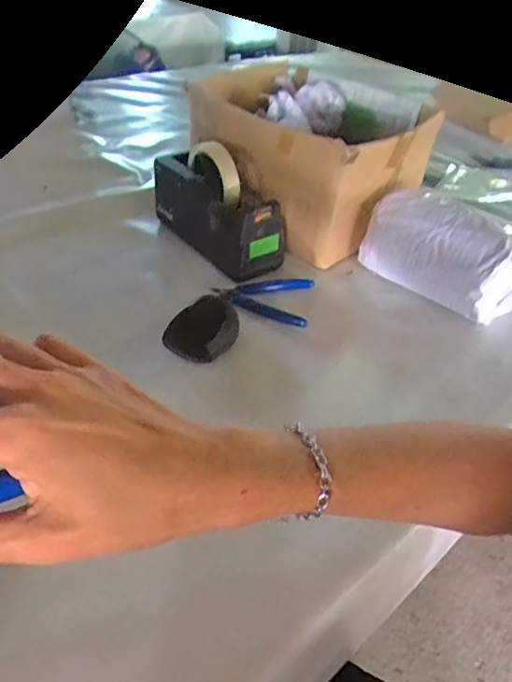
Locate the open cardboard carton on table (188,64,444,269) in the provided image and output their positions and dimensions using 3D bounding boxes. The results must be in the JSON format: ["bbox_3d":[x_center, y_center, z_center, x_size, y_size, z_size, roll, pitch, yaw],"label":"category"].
[{"bbox_3d":[0.070,-0.266,0.771,0.260,0.173,0.319,-20,47,-27],"label":"open cardboard carton on table"}]

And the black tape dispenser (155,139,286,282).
[{"bbox_3d":[-0.045,-0.178,0.688,0.090,0.120,0.195,-26,49,-32],"label":"black tape dispenser"}]

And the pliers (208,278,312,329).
[{"bbox_3d":[0.012,-0.058,0.639,0.115,0.009,0.092,13,41,9],"label":"pliers"}]

